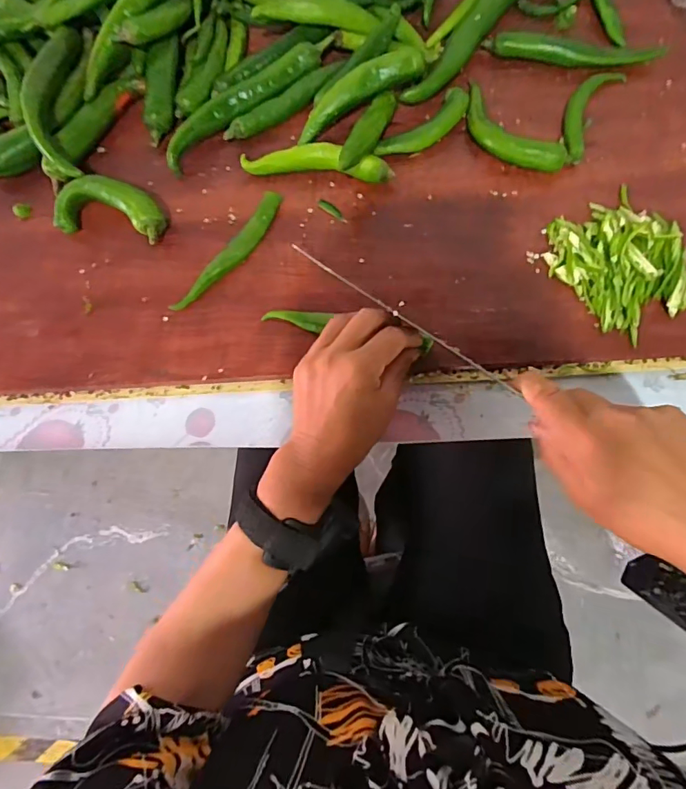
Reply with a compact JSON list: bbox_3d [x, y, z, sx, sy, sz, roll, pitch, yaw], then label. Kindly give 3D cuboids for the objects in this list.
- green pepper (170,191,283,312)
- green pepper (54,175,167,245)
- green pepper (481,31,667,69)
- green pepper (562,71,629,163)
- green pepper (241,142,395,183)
[{"bbox_3d":[-0.096,-0.121,0.403,0.022,0.008,0.132,36,82,12],"label":"green pepper"},{"bbox_3d":[-0.204,-0.165,0.414,0.095,0.027,0.050,10,78,8],"label":"green pepper"},{"bbox_3d":[0.204,-0.306,0.416,0.154,0.017,0.021,6,77,7],"label":"green pepper"},{"bbox_3d":[0.210,-0.245,0.404,0.033,0.010,0.095,29,81,11],"label":"green pepper"},{"bbox_3d":[-0.023,-0.208,0.413,0.133,0.019,0.027,8,77,7],"label":"green pepper"}]

